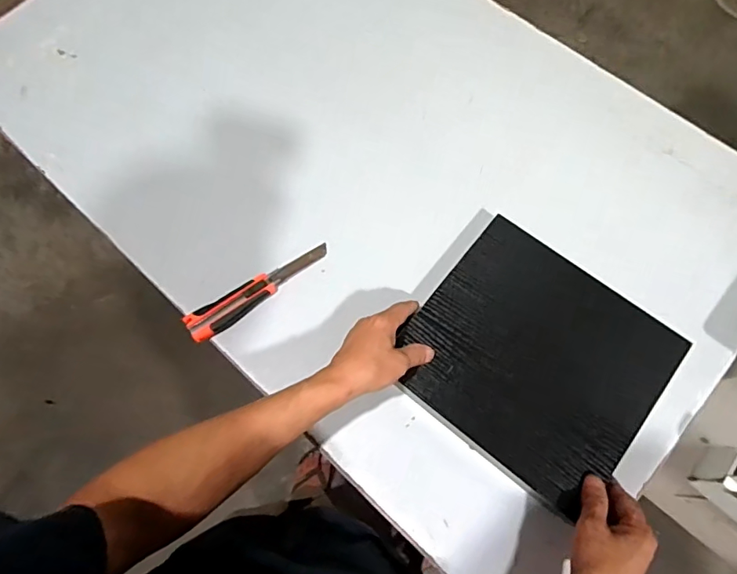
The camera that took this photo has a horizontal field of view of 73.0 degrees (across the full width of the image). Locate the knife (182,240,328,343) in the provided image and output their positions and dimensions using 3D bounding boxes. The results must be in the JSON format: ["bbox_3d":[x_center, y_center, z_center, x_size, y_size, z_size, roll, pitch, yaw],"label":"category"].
[{"bbox_3d":[-0.143,0.005,0.660,0.204,0.015,0.039,-33,73,-10],"label":"knife"}]

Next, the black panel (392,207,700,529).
[{"bbox_3d":[0.194,0.080,0.588,0.268,0.020,0.243,37,75,13],"label":"black panel"}]

